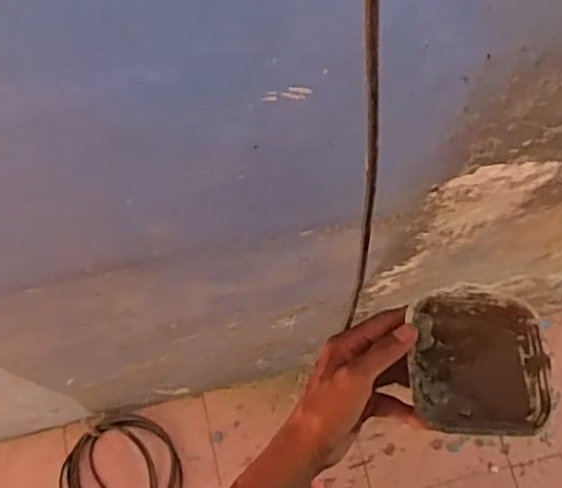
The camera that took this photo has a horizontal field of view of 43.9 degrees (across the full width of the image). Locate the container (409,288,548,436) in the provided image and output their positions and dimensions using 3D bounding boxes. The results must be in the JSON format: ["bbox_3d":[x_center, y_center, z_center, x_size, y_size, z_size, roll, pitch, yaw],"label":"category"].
[{"bbox_3d":[0.159,0.099,0.573,0.116,0.060,0.116,0,70,0],"label":"container"}]

